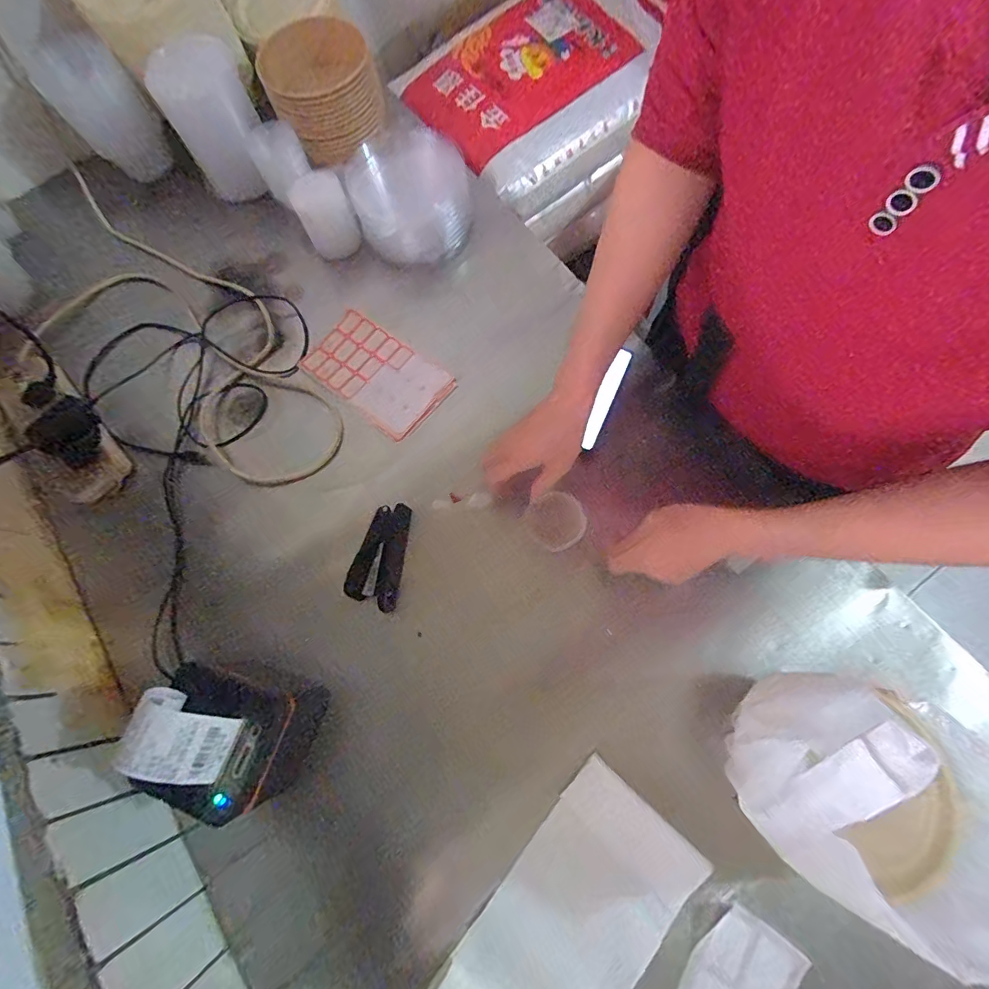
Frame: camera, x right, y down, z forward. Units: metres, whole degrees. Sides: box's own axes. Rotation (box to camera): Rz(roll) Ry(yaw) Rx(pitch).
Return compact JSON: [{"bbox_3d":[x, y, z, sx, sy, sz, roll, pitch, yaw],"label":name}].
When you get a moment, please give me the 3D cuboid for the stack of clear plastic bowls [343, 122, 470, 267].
[{"bbox_3d":[-0.122,-0.433,0.714,0.166,0.117,0.178,-29,74,-6],"label":"stack of clear plastic bowls"}]

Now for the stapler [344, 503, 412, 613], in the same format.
[{"bbox_3d":[-0.133,0.074,0.578,0.061,0.028,0.122,20,75,9],"label":"stapler"}]

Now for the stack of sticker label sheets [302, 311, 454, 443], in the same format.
[{"bbox_3d":[-0.170,-0.177,0.677,0.204,0.013,0.120,38,79,13],"label":"stack of sticker label sheets"}]

